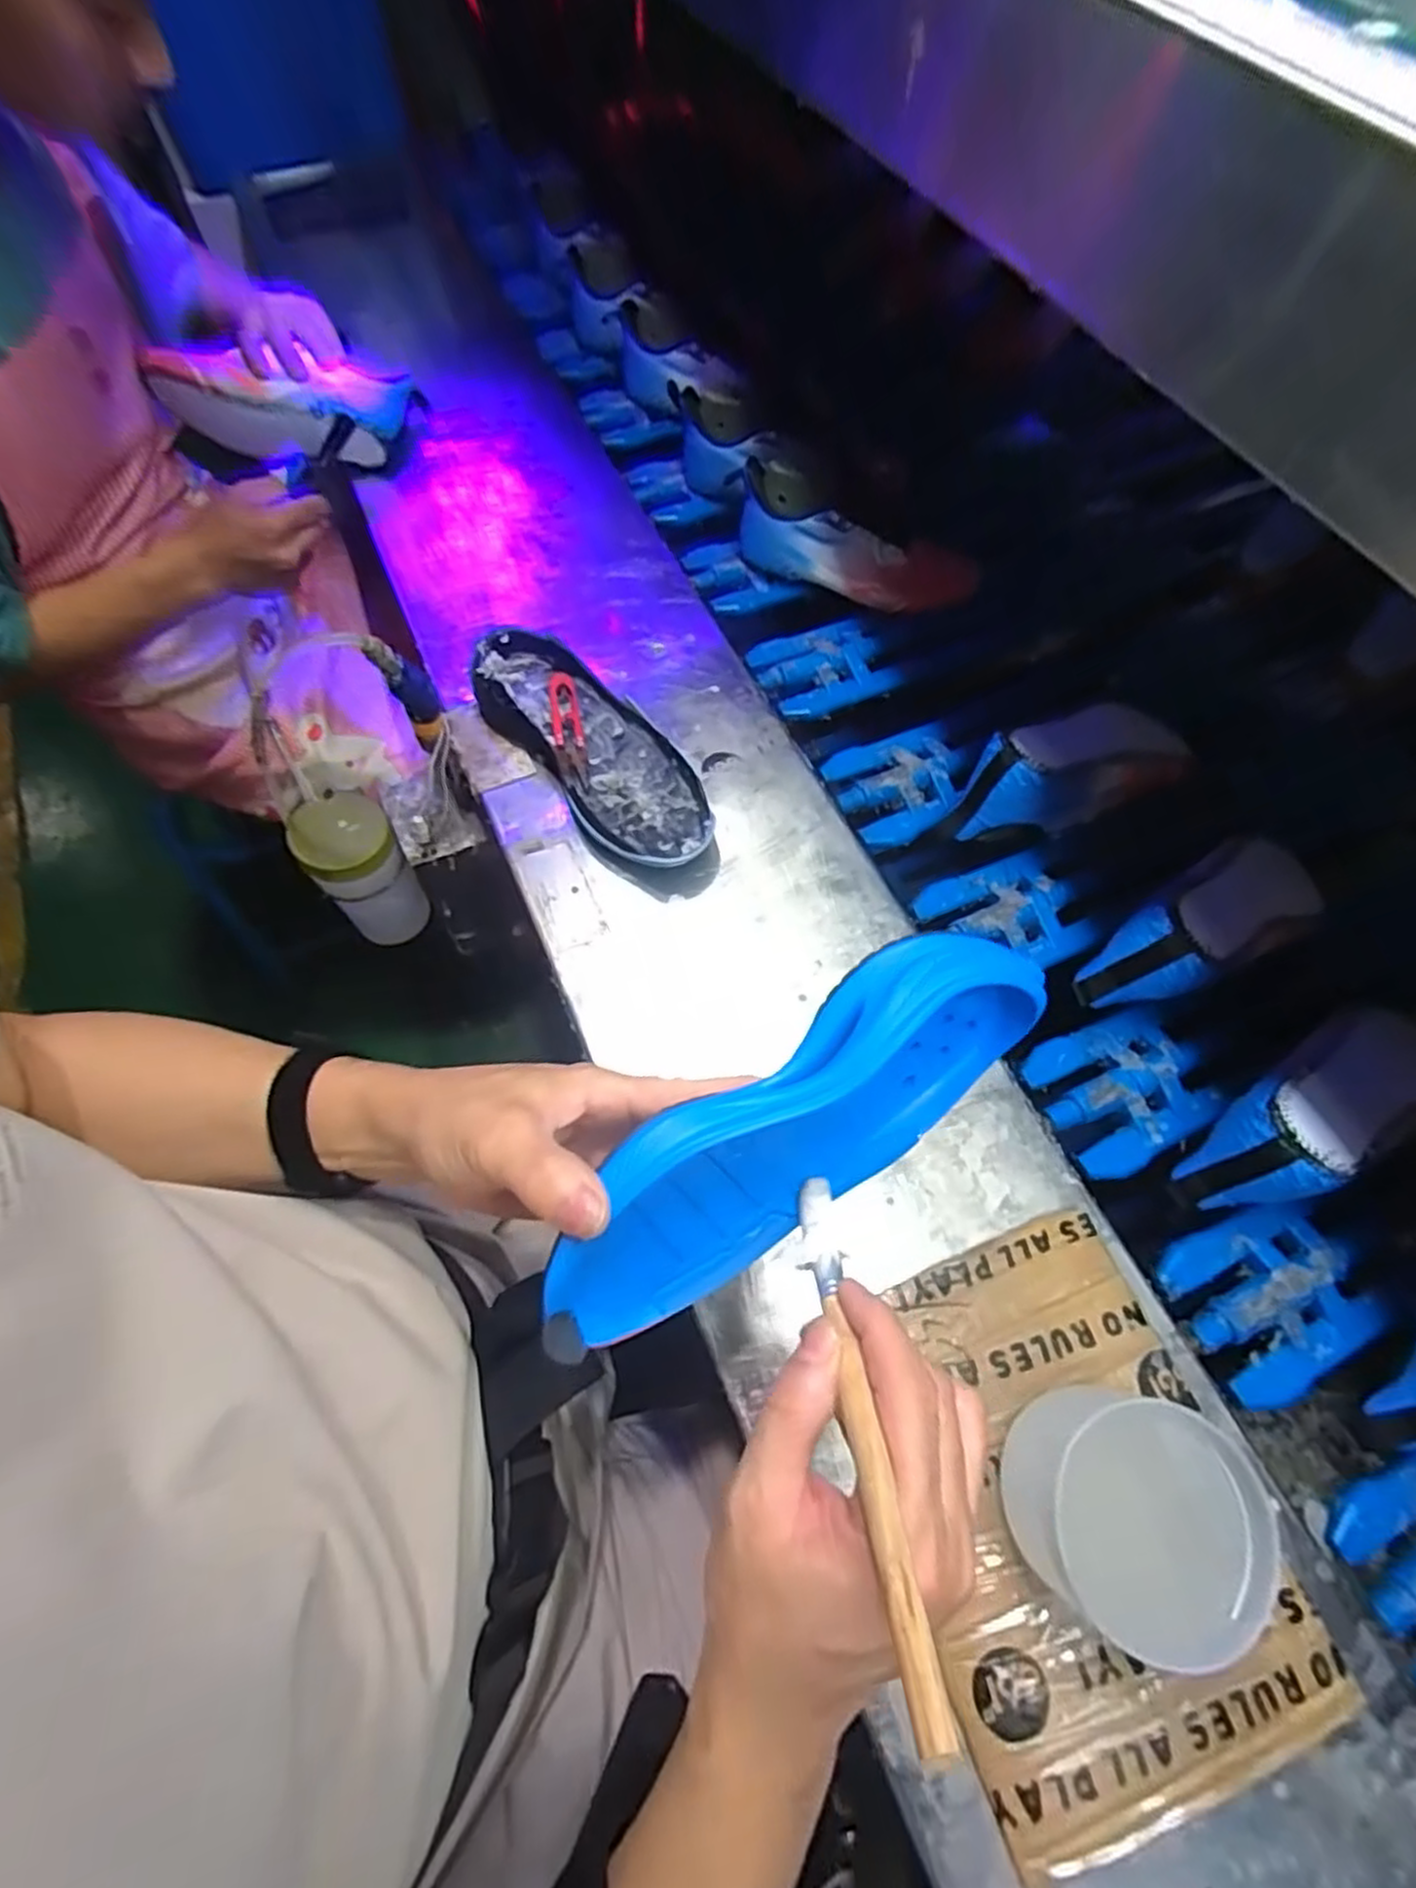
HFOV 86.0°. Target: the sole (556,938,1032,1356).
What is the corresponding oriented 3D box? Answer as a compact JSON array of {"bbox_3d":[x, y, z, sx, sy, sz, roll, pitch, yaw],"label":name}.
[{"bbox_3d":[0.035,0.078,0.324,0.238,0.092,0.048,-36,41,-5],"label":"sole"}]

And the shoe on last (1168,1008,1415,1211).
[{"bbox_3d":[0.376,0.105,0.469,0.203,0.095,0.069,-25,69,-9],"label":"shoe on last"}]

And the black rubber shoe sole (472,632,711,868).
[{"bbox_3d":[-0.082,-0.146,0.568,0.095,0.047,0.239,-35,70,-14],"label":"black rubber shoe sole"}]

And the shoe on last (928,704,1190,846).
[{"bbox_3d":[0.275,-0.133,0.585,0.206,0.092,0.064,-21,68,-7],"label":"shoe on last"}]

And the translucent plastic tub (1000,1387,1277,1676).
[{"bbox_3d":[0.190,0.256,0.345,0.085,0.073,0.089,-1,67,1],"label":"translucent plastic tub"}]

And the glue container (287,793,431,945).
[{"bbox_3d":[-0.289,-0.061,0.651,0.073,0.135,0.076,-27,69,-10],"label":"glue container"}]

